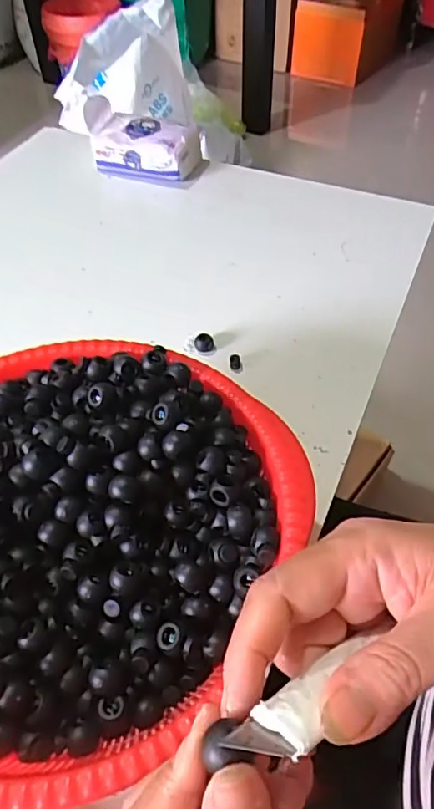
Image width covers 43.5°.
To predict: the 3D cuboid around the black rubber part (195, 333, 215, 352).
[{"bbox_3d":[-0.010,-0.052,0.456,0.017,0.009,0.014,2,51,3],"label":"black rubber part"}]

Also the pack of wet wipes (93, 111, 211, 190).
[{"bbox_3d":[-0.080,-0.298,0.632,0.125,0.050,0.062,14,52,13],"label":"pack of wet wipes"}]

